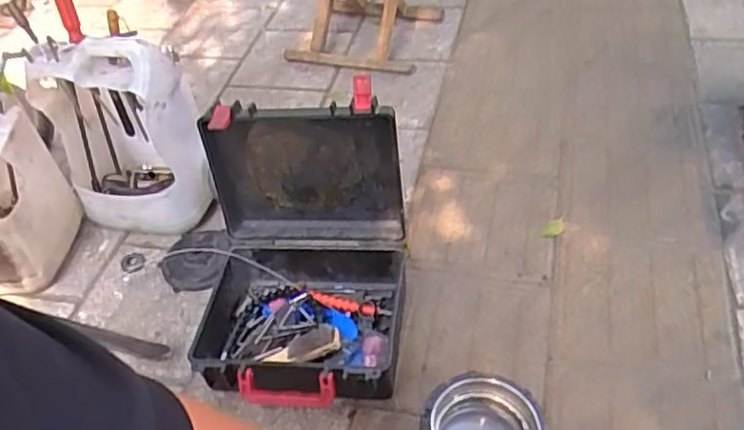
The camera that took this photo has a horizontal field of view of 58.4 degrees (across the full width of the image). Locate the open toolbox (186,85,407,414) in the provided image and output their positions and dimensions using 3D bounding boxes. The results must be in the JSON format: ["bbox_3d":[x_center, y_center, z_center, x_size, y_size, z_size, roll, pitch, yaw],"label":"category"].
[{"bbox_3d":[-0.106,0.055,0.913,0.307,0.293,0.309,-7,44,2],"label":"open toolbox"}]

